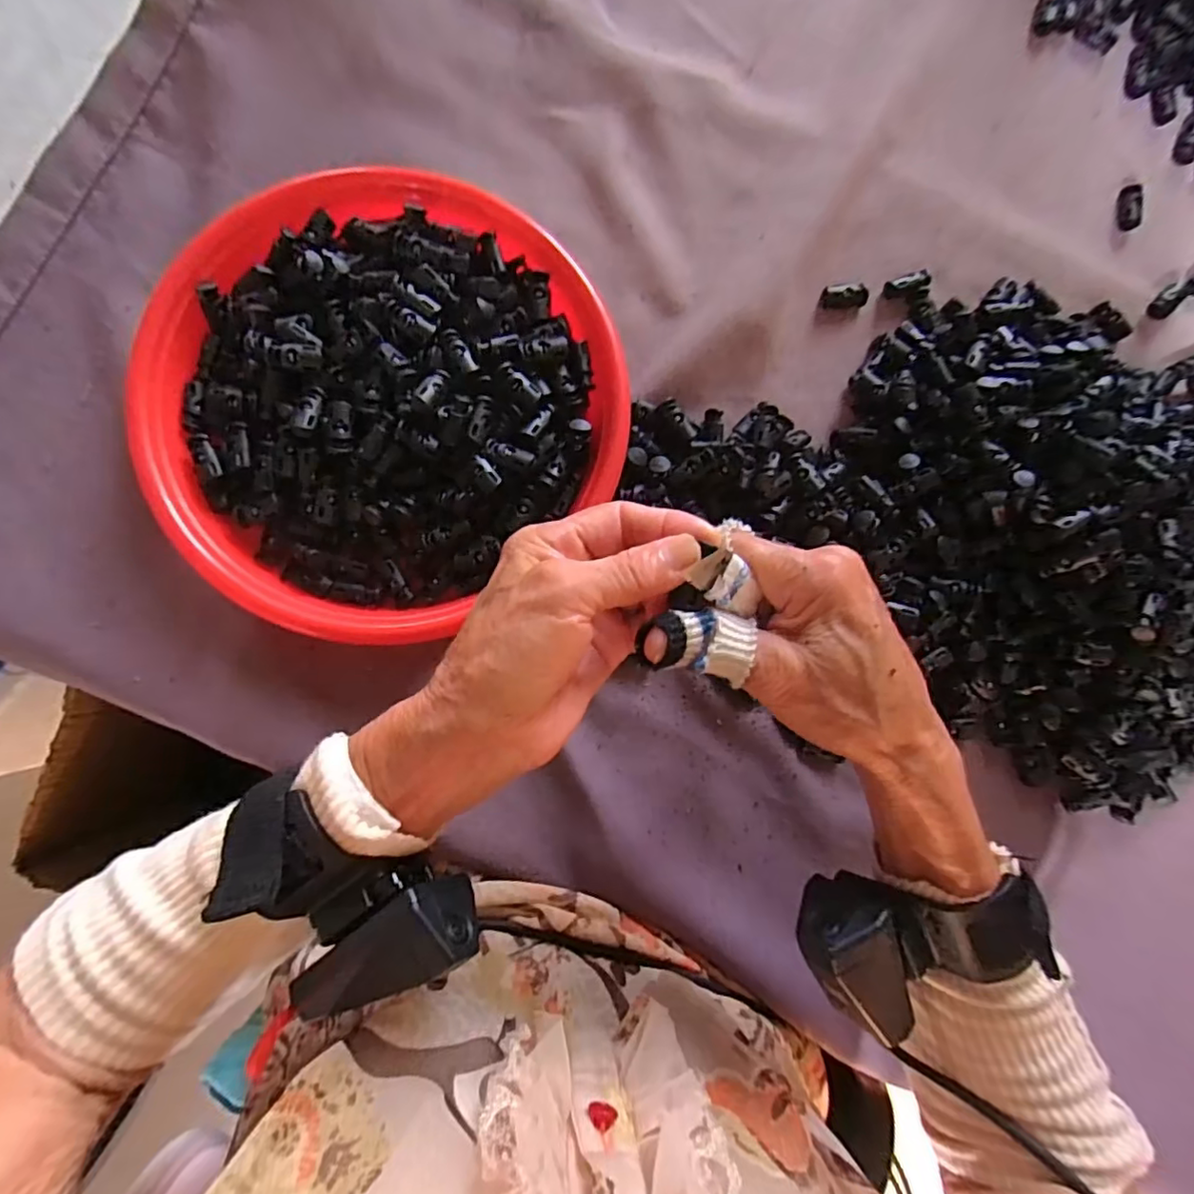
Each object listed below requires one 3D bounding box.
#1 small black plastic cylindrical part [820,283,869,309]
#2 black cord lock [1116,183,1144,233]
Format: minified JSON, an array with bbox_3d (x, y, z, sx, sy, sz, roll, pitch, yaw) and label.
[{"bbox_3d":[0.157,-0.189,0.368,0.033,0.009,0.014,-13,87,-6],"label":"small black plastic cylindrical part"},{"bbox_3d":[0.356,-0.261,0.394,0.015,0.008,0.030,10,85,-4],"label":"black cord lock"}]

